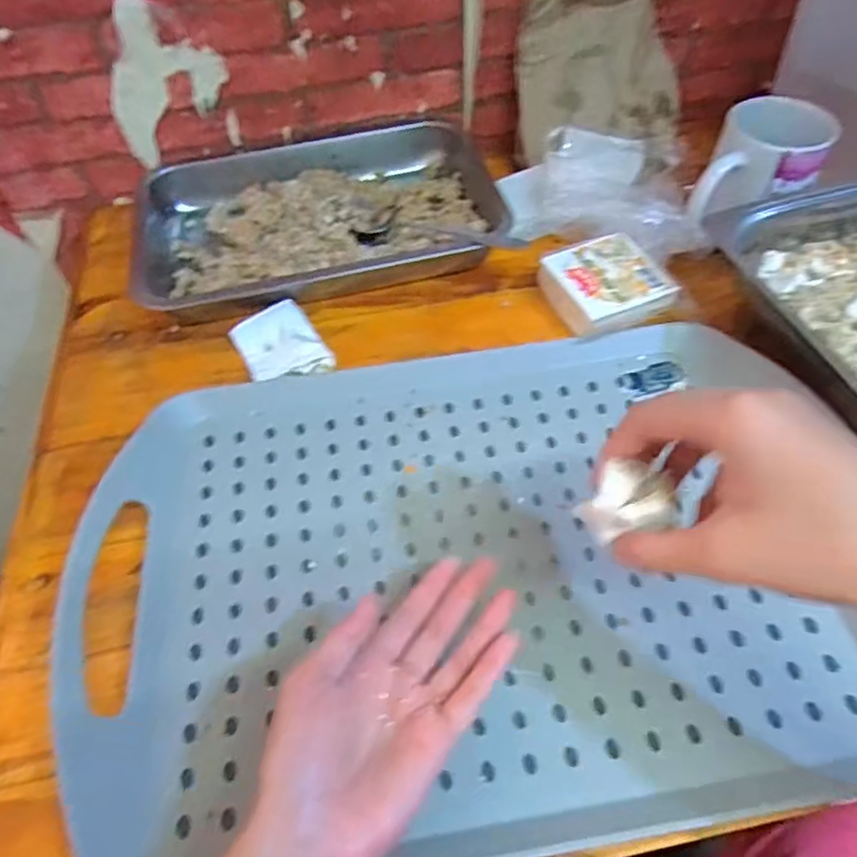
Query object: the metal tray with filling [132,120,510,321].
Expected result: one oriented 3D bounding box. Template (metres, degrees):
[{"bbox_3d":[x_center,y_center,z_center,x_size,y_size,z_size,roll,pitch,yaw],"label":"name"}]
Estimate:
[{"bbox_3d":[-0.096,-0.195,0.565,0.298,0.038,0.209,-8,54,-4],"label":"metal tray with filling"}]

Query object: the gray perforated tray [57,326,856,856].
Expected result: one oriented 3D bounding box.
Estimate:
[{"bbox_3d":[0.025,0.064,0.369,0.421,0.034,0.306,-8,54,-4],"label":"gray perforated tray"}]

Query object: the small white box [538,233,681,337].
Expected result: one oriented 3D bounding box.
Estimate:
[{"bbox_3d":[0.139,-0.110,0.494,0.081,0.027,0.079,-16,55,-9],"label":"small white box"}]

